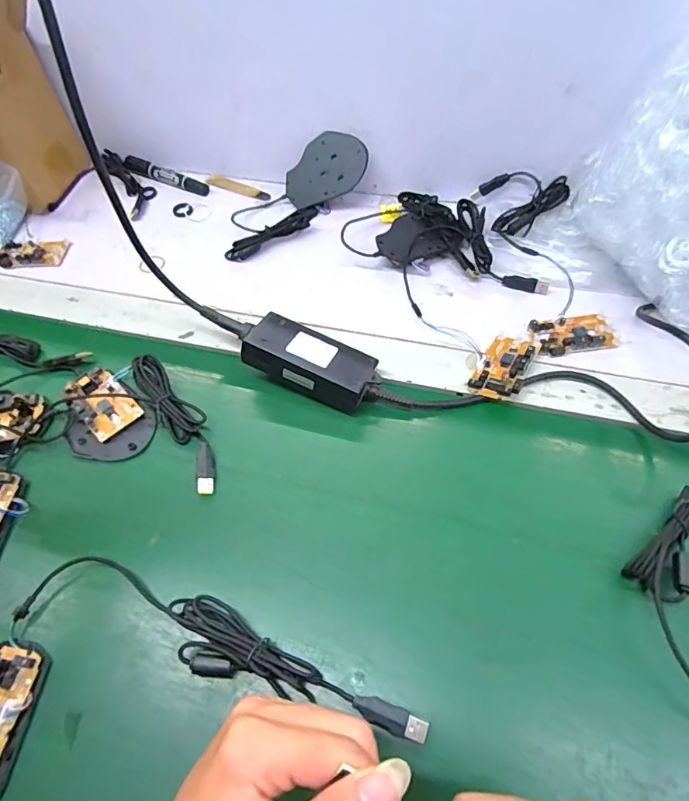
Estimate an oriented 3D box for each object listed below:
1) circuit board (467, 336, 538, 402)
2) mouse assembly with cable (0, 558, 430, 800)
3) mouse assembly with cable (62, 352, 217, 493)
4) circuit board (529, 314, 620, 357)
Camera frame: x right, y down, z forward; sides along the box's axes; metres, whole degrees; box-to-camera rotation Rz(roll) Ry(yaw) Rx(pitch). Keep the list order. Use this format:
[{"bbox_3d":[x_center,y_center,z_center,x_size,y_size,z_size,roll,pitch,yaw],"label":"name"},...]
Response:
[{"bbox_3d":[0.148,-0.034,0.443,0.042,0.020,0.074,26,61,19],"label":"circuit board"},{"bbox_3d":[-0.122,0.176,0.321,0.321,0.018,0.154,-8,56,-2],"label":"mouse assembly with cable"},{"bbox_3d":[-0.179,0.013,0.438,0.171,0.022,0.099,14,58,13],"label":"mouse assembly with cable"},{"bbox_3d":[0.221,-0.065,0.468,0.080,0.009,0.043,-7,56,-1],"label":"circuit board"}]

